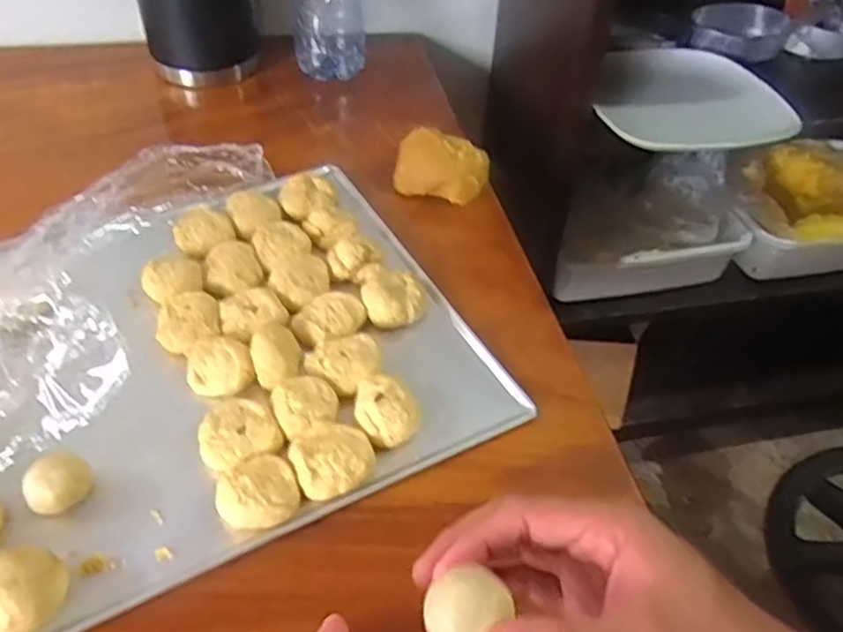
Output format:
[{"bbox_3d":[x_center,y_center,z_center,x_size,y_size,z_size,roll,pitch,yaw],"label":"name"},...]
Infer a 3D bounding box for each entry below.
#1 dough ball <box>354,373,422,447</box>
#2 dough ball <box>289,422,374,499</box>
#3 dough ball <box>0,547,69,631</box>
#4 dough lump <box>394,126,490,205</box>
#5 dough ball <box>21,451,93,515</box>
[{"bbox_3d":[-0.022,0.065,0.459,0.041,0.028,0.045,2,46,-2],"label":"dough ball"},{"bbox_3d":[-0.056,0.089,0.434,0.048,0.020,0.049,2,46,-2],"label":"dough ball"},{"bbox_3d":[-0.208,0.143,0.359,0.037,0.030,0.045,20,48,15],"label":"dough ball"},{"bbox_3d":[0.018,-0.137,0.645,0.084,0.048,0.045,16,47,11],"label":"dough lump"},{"bbox_3d":[-0.211,0.097,0.404,0.035,0.029,0.029,-28,53,-27],"label":"dough ball"}]

